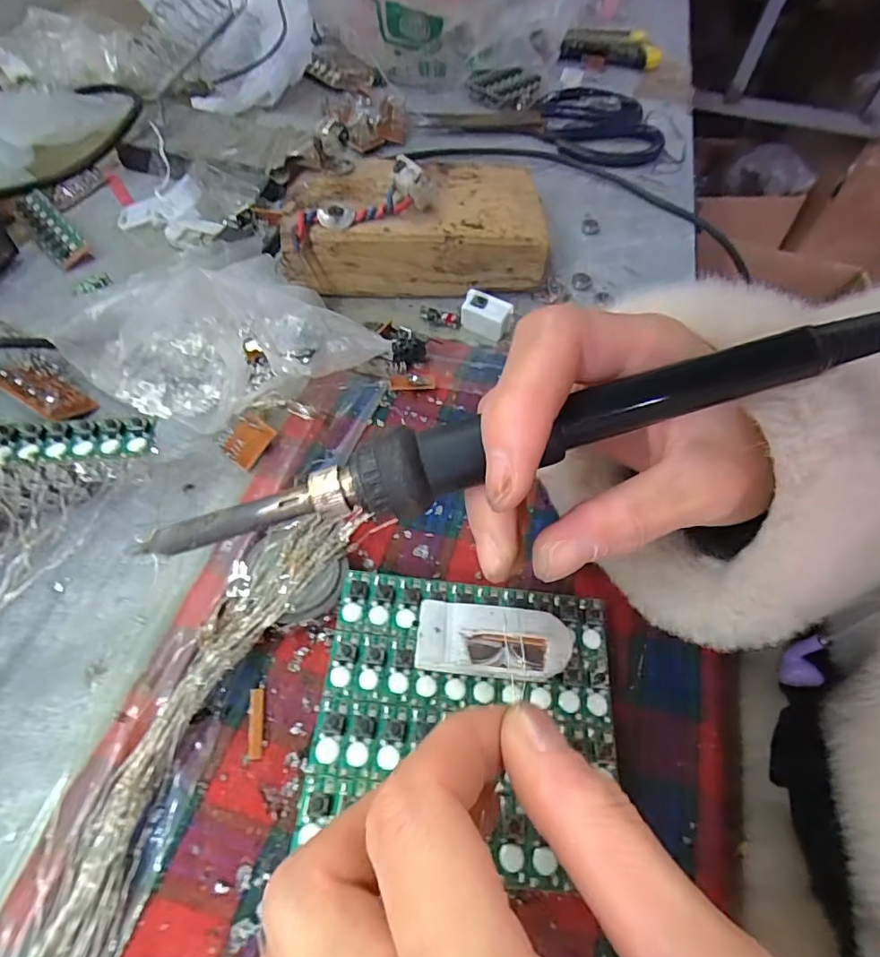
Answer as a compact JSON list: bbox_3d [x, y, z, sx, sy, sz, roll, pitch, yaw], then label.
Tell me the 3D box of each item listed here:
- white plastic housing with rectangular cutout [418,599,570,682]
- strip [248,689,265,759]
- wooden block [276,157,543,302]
[{"bbox_3d":[0.018,0.053,0.179,0.050,0.007,0.025,5,55,-1],"label":"white plastic housing with rectangular cutout"},{"bbox_3d":[-0.061,0.081,0.179,0.004,0.004,0.021,-5,57,-8],"label":"strip"},{"bbox_3d":[-0.015,-0.146,0.314,0.147,0.042,0.086,-8,57,-9],"label":"wooden block"}]

